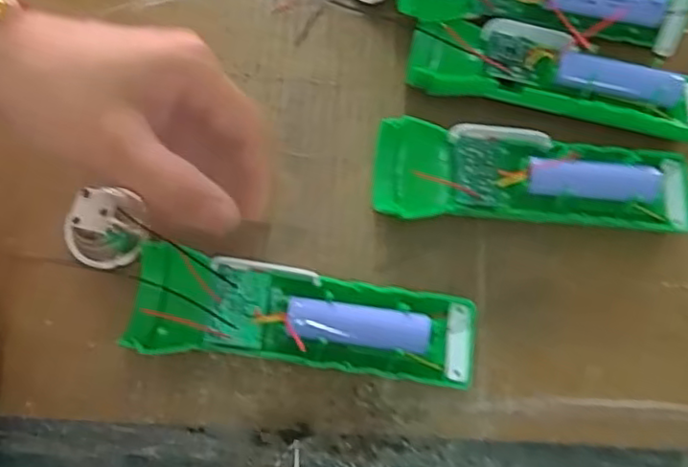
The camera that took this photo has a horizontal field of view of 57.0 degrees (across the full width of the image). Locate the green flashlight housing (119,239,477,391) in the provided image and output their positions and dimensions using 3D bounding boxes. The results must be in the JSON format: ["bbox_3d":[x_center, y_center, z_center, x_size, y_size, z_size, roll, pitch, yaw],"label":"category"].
[{"bbox_3d":[-0.017,0.042,0.295,0.154,0.032,0.047,10,73,0],"label":"green flashlight housing"}]

